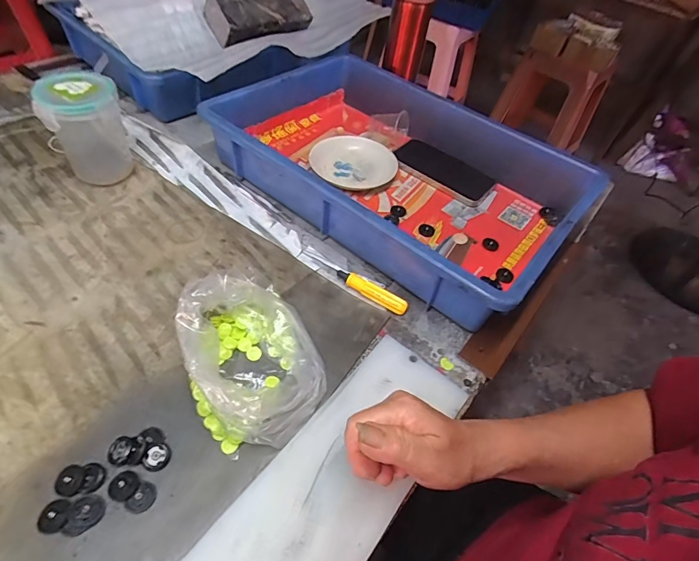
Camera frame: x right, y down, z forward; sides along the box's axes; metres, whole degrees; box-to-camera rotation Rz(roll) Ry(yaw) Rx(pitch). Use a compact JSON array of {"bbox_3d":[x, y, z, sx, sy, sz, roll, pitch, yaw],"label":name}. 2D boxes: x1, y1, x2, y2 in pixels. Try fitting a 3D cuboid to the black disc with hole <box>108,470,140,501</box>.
[{"bbox_3d":[-0.161,0.146,0.294,0.018,0.004,0.019,5,49,-6],"label":"black disc with hole"}]

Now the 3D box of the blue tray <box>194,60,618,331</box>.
[{"bbox_3d":[0.063,-0.150,0.540,0.439,0.091,0.301,36,53,20],"label":"blue tray"}]

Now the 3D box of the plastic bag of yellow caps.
[{"bbox_3d":[-0.081,0.060,0.346,0.106,0.053,0.143,-15,53,-20],"label":"plastic bag of yellow caps"}]

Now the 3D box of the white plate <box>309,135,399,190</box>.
[{"bbox_3d":[0.006,-0.167,0.579,0.118,0.024,0.118,5,49,-6],"label":"white plate"}]

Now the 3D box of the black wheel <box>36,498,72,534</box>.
[{"bbox_3d":[-0.199,0.158,0.277,0.019,0.006,0.020,5,49,-6],"label":"black wheel"}]

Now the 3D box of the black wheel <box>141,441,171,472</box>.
[{"bbox_3d":[-0.145,0.132,0.309,0.019,0.005,0.020,5,49,-6],"label":"black wheel"}]

